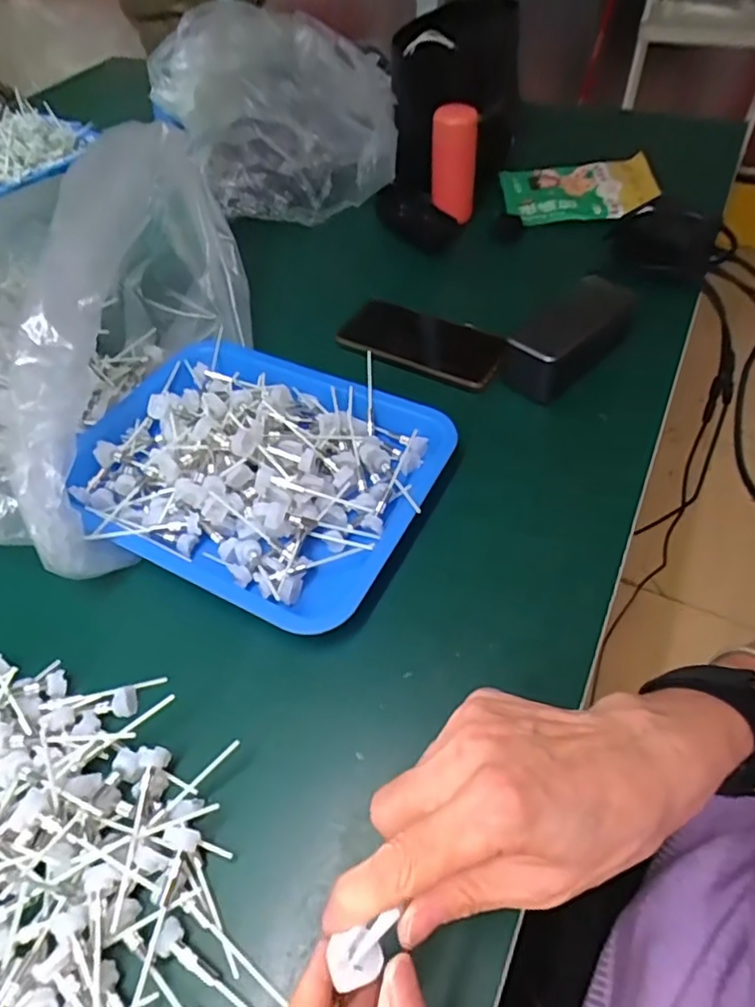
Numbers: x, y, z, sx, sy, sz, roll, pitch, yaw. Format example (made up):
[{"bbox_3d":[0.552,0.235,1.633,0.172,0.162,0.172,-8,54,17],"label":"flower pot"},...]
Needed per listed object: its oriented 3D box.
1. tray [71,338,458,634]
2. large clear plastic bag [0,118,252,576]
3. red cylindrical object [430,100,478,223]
[{"bbox_3d":[-0.104,-0.040,0.472,0.286,0.051,0.223,22,55,19],"label":"tray"},{"bbox_3d":[-0.325,-0.179,0.499,0.391,0.147,0.369,13,54,15],"label":"large clear plastic bag"},{"bbox_3d":[0.086,-0.380,0.683,0.053,0.118,0.060,2,51,5],"label":"red cylindrical object"}]

